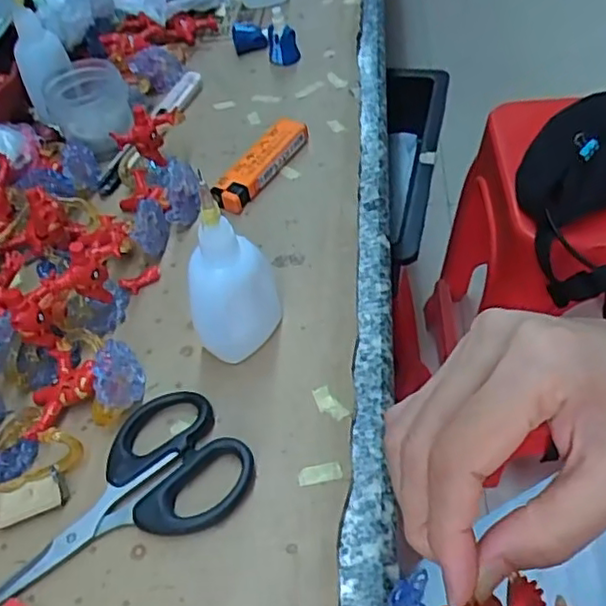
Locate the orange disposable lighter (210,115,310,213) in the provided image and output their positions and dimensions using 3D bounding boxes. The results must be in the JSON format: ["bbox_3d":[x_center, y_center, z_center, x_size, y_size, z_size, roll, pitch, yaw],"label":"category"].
[{"bbox_3d":[-0.025,-0.087,0.399,0.022,0.017,0.078,27,58,27],"label":"orange disposable lighter"}]

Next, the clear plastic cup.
[{"bbox_3d":[-0.143,-0.131,0.423,0.047,0.034,0.049,-3,50,4],"label":"clear plastic cup"}]

